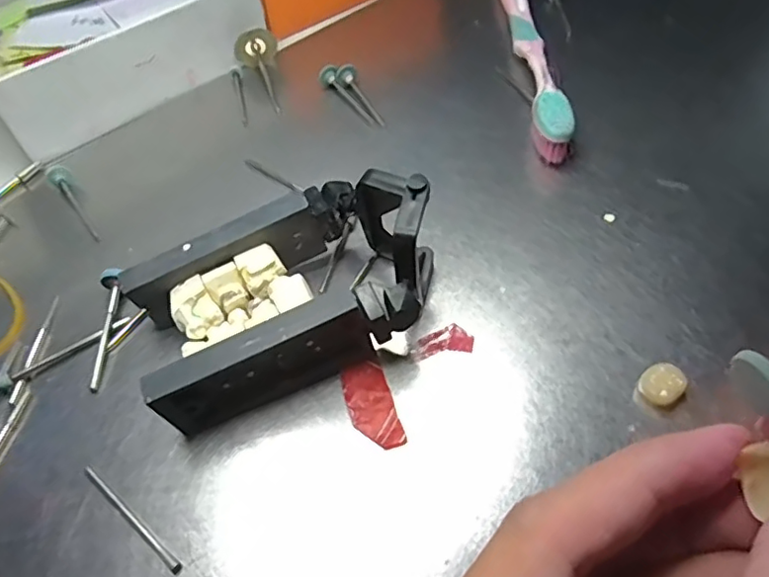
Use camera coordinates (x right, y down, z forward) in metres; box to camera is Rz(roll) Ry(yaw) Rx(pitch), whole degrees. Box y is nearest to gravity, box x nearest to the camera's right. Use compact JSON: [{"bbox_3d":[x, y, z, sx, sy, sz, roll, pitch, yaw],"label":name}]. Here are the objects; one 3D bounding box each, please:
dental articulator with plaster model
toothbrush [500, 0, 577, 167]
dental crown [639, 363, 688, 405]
[{"bbox_3d":[-0.030,0.000,0.184,0.092,0.043,0.056,-19,53,-9],"label":"dental articulator with plaster model"},{"bbox_3d":[0.067,-0.122,0.282,0.015,0.019,0.175,-3,52,3],"label":"toothbrush"},{"bbox_3d":[0.082,0.028,0.174,0.011,0.007,0.011,-36,57,-21],"label":"dental crown"}]

